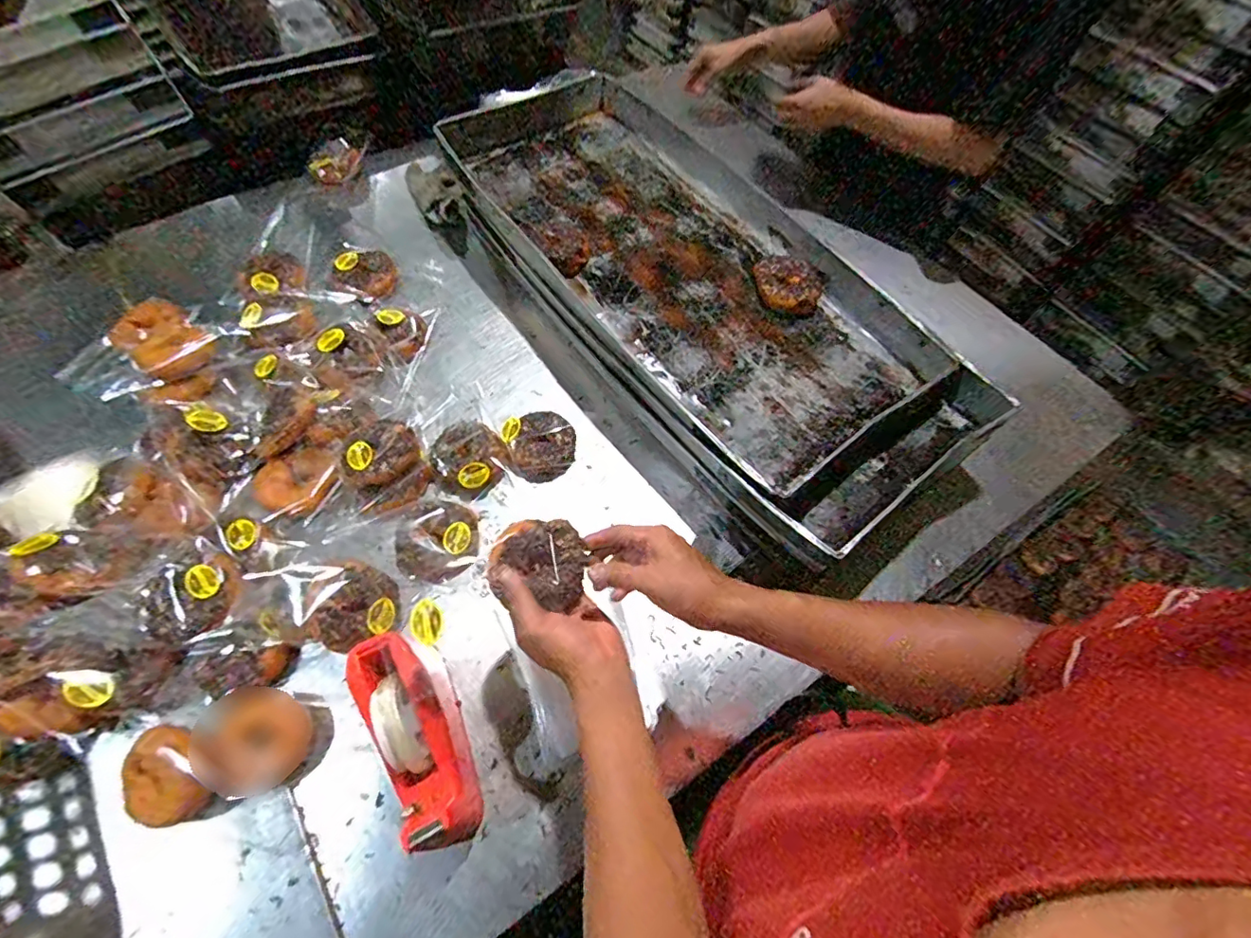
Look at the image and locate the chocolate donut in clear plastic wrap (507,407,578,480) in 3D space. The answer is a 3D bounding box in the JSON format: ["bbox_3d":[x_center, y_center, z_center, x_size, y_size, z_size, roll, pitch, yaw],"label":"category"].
[{"bbox_3d":[-0.110,-0.035,0.757,0.082,0.036,0.103,12,61,5],"label":"chocolate donut in clear plastic wrap"}]

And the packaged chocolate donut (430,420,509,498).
[{"bbox_3d":[-0.207,-0.013,0.723,0.095,0.031,0.095,0,90,-11],"label":"packaged chocolate donut"}]

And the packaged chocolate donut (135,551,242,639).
[{"bbox_3d":[-0.489,0.139,0.613,0.089,0.035,0.092,1,61,-2],"label":"packaged chocolate donut"}]

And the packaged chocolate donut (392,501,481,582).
[{"bbox_3d":[-0.234,0.086,0.682,0.095,0.027,0.103,1,61,-2],"label":"packaged chocolate donut"}]

